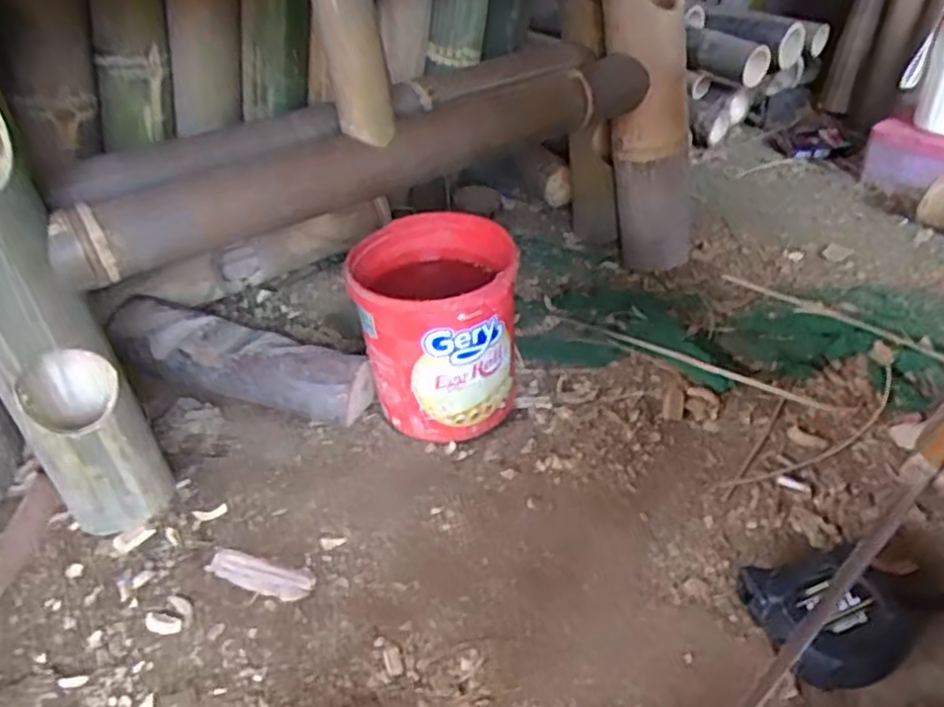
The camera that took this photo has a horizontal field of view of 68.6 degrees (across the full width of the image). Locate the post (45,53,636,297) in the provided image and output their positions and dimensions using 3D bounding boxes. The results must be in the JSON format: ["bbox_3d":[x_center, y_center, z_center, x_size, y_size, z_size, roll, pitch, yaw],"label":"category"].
[{"bbox_3d":[-0.068,-0.179,0.608,0.554,0.058,0.075,-26,44,-27],"label":"post"}]

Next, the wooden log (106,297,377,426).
[{"bbox_3d":[-0.226,0.007,0.672,0.265,0.064,0.071,10,40,16],"label":"wooden log"}]

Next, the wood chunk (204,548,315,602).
[{"bbox_3d":[-0.161,0.168,0.527,0.085,0.004,0.028,10,40,15],"label":"wood chunk"}]

